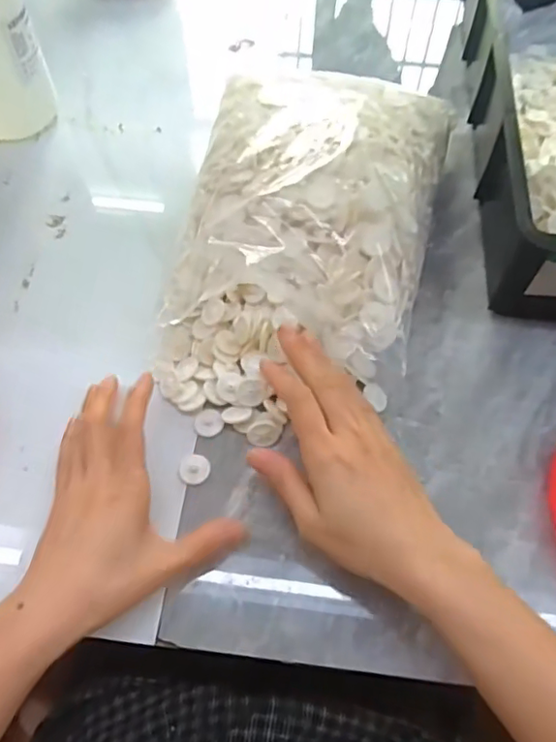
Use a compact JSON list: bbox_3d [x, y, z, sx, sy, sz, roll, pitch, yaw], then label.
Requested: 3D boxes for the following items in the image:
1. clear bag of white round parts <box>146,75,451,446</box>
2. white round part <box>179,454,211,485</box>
[{"bbox_3d":[0.022,-0.111,0.442,0.191,0.091,0.310,14,61,6],"label":"clear bag of white round parts"},{"bbox_3d":[-0.058,0.069,0.390,0.021,0.008,0.019,3,60,0],"label":"white round part"}]

